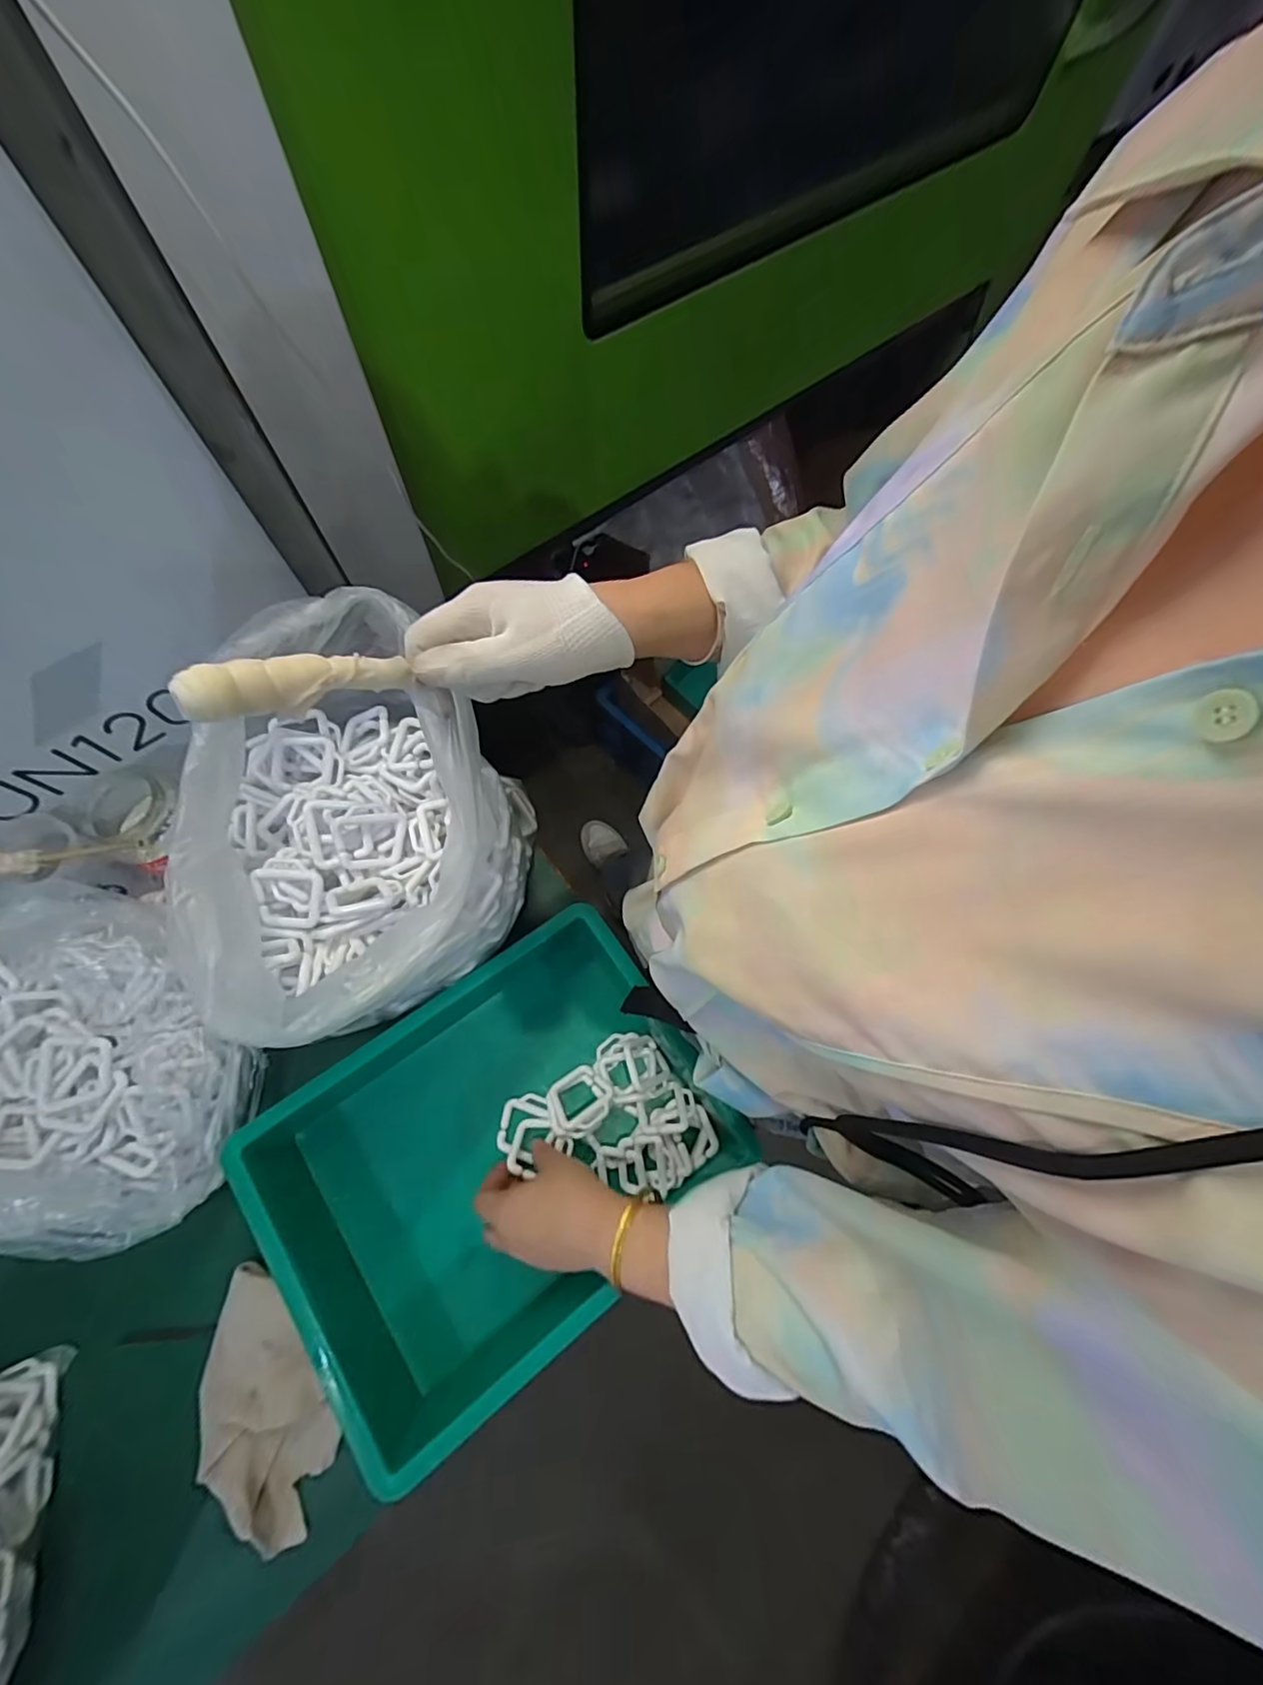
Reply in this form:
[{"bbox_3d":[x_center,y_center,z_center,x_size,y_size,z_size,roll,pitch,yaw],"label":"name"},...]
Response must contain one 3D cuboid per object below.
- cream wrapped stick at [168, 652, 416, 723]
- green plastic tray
[{"bbox_3d":[-0.157,-0.078,0.270,0.101,0.019,0.018,-25,73,-41],"label":"cream wrapped stick"},{"bbox_3d":[-0.113,0.259,0.472,0.351,0.094,0.268,-37,78,-13],"label":"green plastic tray"}]

